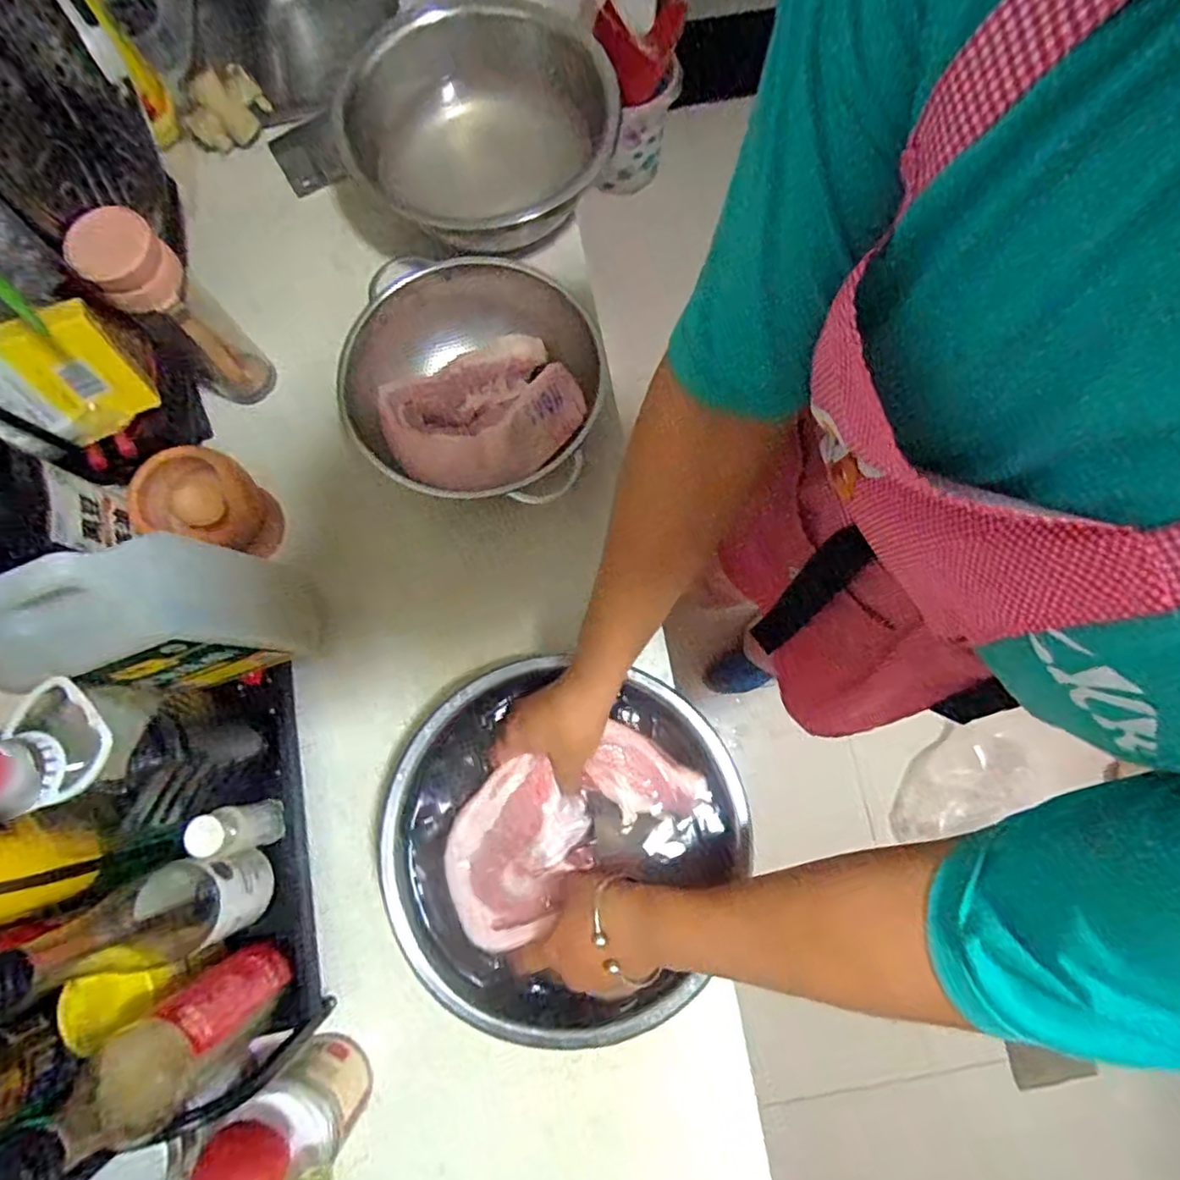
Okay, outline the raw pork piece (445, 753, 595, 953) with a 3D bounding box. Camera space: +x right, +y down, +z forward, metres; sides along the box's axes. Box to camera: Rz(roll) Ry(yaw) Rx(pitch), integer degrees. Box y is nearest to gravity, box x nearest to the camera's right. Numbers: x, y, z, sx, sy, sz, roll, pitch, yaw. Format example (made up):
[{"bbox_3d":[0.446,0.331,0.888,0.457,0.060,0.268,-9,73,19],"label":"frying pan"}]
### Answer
[{"bbox_3d":[-0.066,0.215,0.507,0.105,0.034,0.137,41,82,8],"label":"raw pork piece"}]

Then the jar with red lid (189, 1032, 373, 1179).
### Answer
[{"bbox_3d":[-0.221,0.401,0.463,0.061,0.141,0.077,-44,81,-8],"label":"jar with red lid"}]

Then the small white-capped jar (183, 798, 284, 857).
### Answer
[{"bbox_3d":[-0.294,0.198,0.511,0.033,0.095,0.036,0,79,1],"label":"small white-capped jar"}]

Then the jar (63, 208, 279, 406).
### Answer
[{"bbox_3d":[-0.368,-0.246,0.567,0.064,0.205,0.066,0,79,1],"label":"jar"}]

